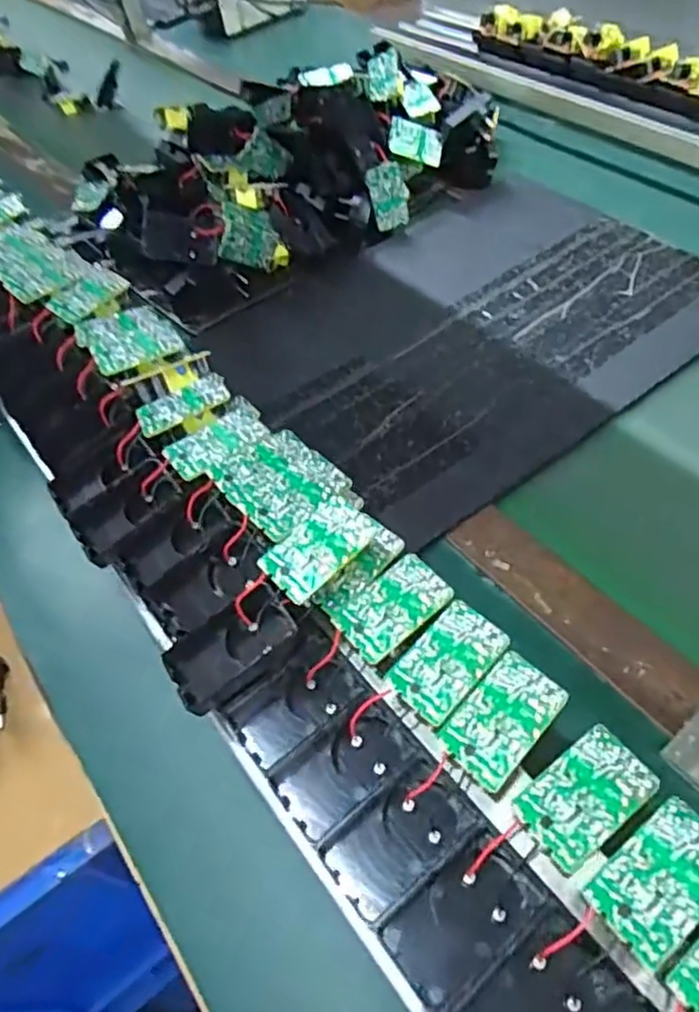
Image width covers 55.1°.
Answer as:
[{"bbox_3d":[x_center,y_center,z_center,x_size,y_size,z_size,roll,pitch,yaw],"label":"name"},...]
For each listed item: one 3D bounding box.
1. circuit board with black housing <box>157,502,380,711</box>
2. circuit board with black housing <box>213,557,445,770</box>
[{"bbox_3d":[-0.041,0.054,0.382,0.141,0.028,0.045,-47,60,-6],"label":"circuit board with black housing"},{"bbox_3d":[-0.004,0.083,0.379,0.139,0.034,0.054,-42,58,-5],"label":"circuit board with black housing"}]

